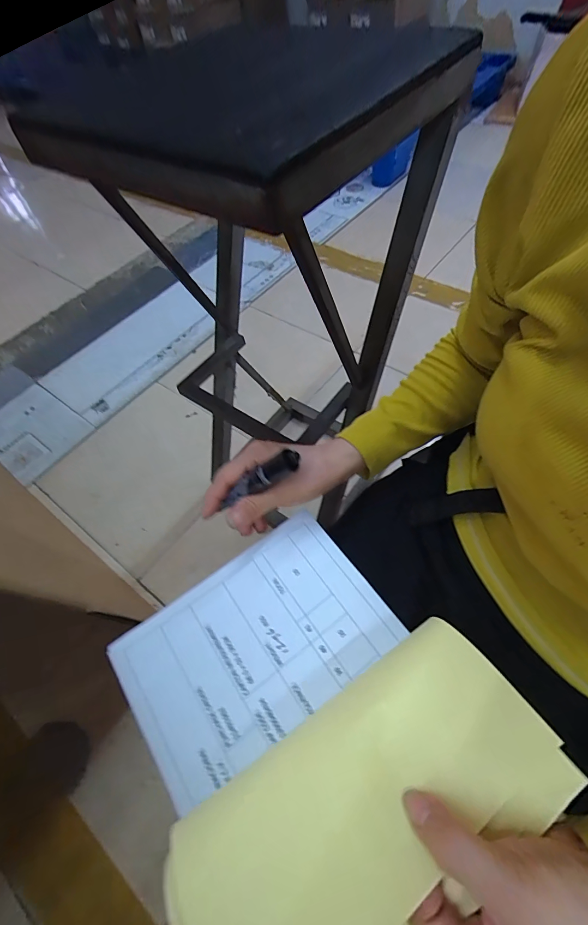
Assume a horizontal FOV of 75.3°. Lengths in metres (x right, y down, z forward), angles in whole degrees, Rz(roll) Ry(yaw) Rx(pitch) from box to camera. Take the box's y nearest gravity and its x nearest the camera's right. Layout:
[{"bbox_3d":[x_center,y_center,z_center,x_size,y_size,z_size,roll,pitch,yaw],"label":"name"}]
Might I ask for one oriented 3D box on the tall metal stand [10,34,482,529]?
[{"bbox_3d":[-0.027,-0.155,0.586,0.313,0.626,0.288,31,65,22],"label":"tall metal stand"}]

